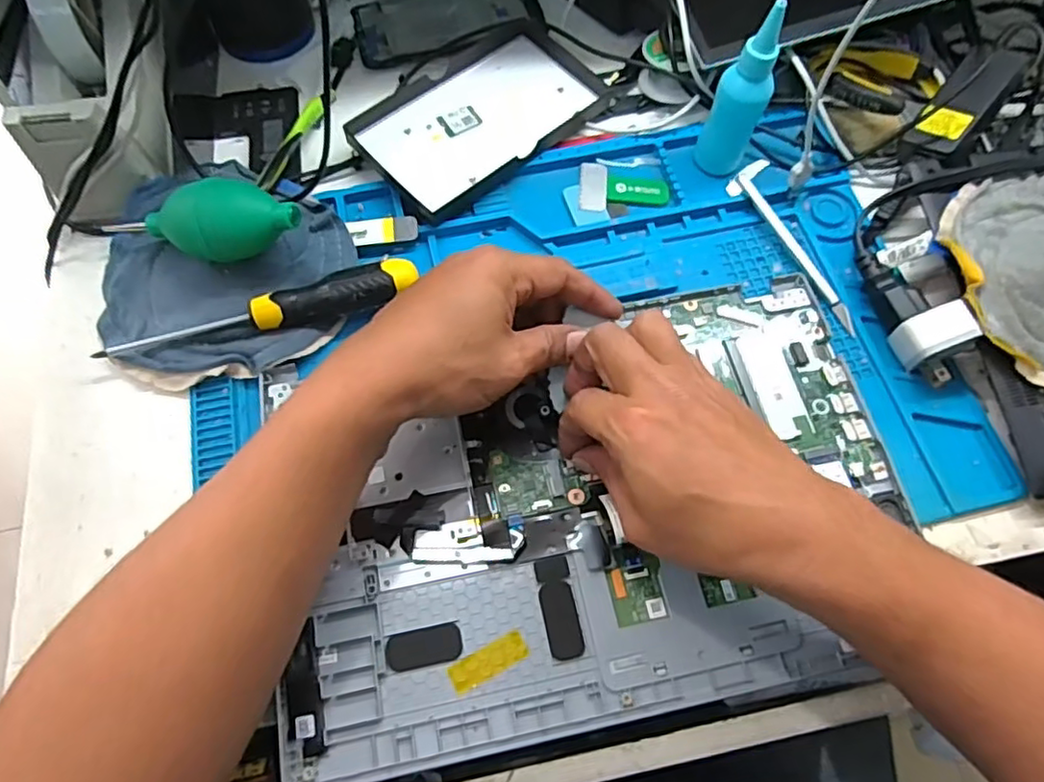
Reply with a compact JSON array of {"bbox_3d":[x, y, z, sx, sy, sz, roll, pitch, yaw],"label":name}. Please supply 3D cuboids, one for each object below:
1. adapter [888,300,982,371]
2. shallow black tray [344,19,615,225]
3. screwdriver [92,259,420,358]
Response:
[{"bbox_3d":[0.255,-0.034,0.392,0.036,0.031,0.027,-19,68,-8],"label":"adapter"},{"bbox_3d":[-0.033,-0.212,0.479,0.116,0.014,0.188,44,72,10],"label":"shallow black tray"},{"bbox_3d":[-0.162,-0.047,0.397,0.195,0.018,0.026,-14,68,-6],"label":"screwdriver"}]

